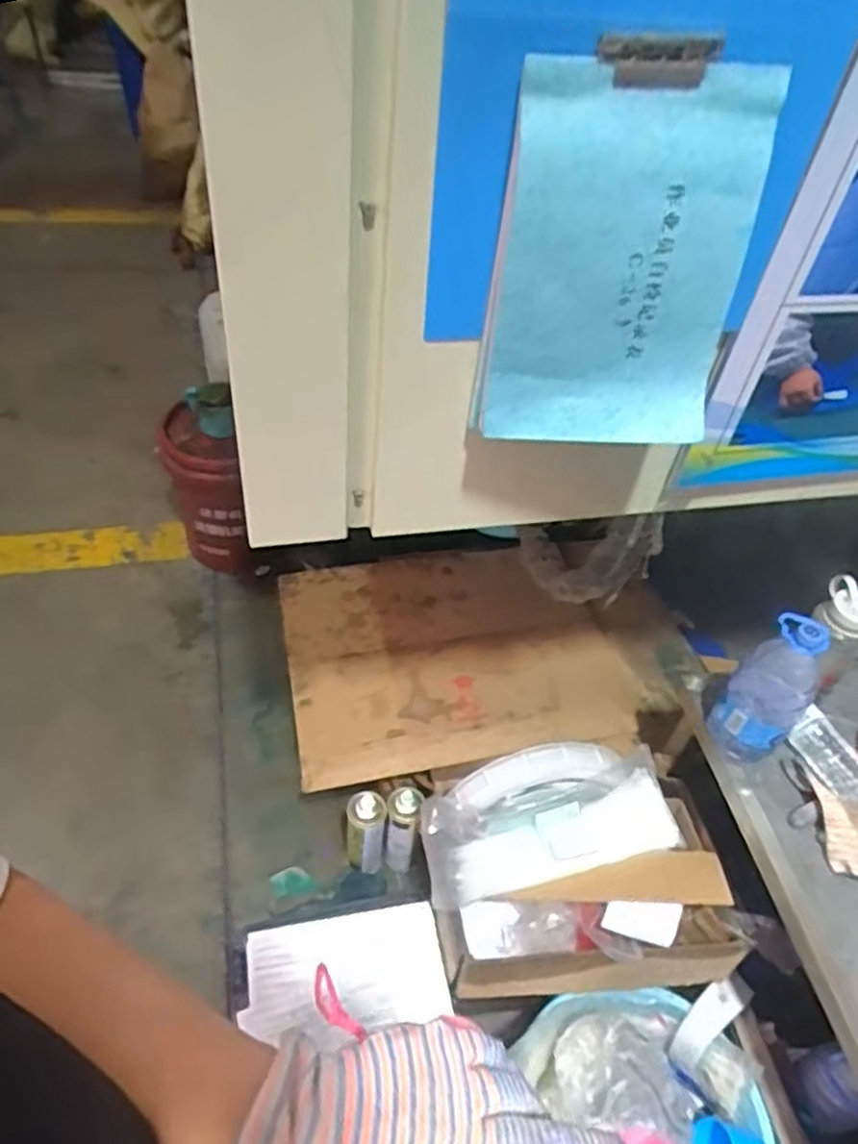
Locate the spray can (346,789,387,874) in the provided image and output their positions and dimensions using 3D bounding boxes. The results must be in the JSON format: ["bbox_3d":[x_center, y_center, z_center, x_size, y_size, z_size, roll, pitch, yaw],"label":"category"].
[{"bbox_3d":[-0.105,0.434,1.208,0.061,0.154,0.064,4,46,-4],"label":"spray can"}]

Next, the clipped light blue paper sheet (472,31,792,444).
[{"bbox_3d":[0.157,-0.252,0.597,0.206,0.297,0.023,-2,35,-9],"label":"clipped light blue paper sheet"}]

